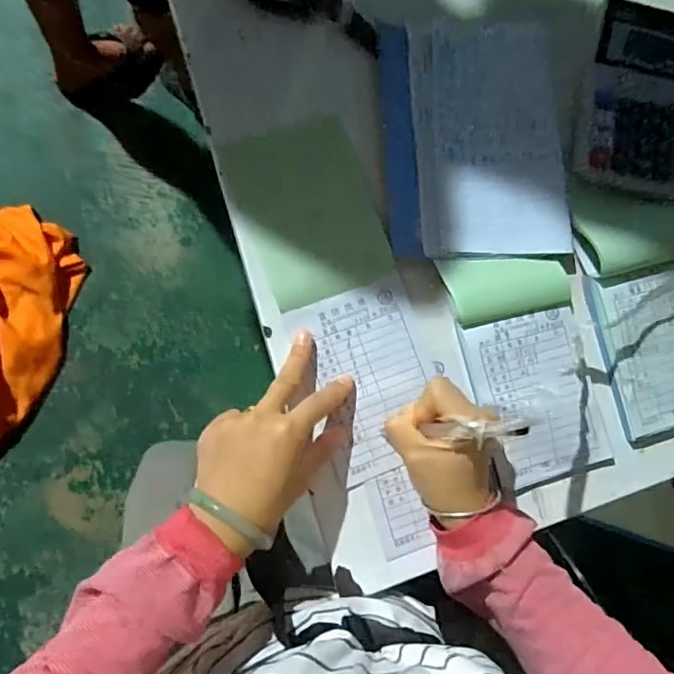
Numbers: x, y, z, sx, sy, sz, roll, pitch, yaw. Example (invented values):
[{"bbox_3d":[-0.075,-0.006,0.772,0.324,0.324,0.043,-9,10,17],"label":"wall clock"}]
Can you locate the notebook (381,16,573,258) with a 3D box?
[{"bbox_3d":[0.118,-0.172,0.461,0.159,0.012,0.205,-4,86,-6],"label":"notebook"}]

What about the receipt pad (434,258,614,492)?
[{"bbox_3d":[0.164,0.022,0.440,0.106,0.018,0.193,-15,87,-7],"label":"receipt pad"}]

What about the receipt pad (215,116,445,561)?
[{"bbox_3d":[0.011,-0.003,0.431,0.107,0.007,0.349,-18,88,-7],"label":"receipt pad"}]

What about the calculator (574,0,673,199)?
[{"bbox_3d":[0.299,-0.208,0.475,0.151,0.019,0.165,12,84,-5],"label":"calculator"}]

